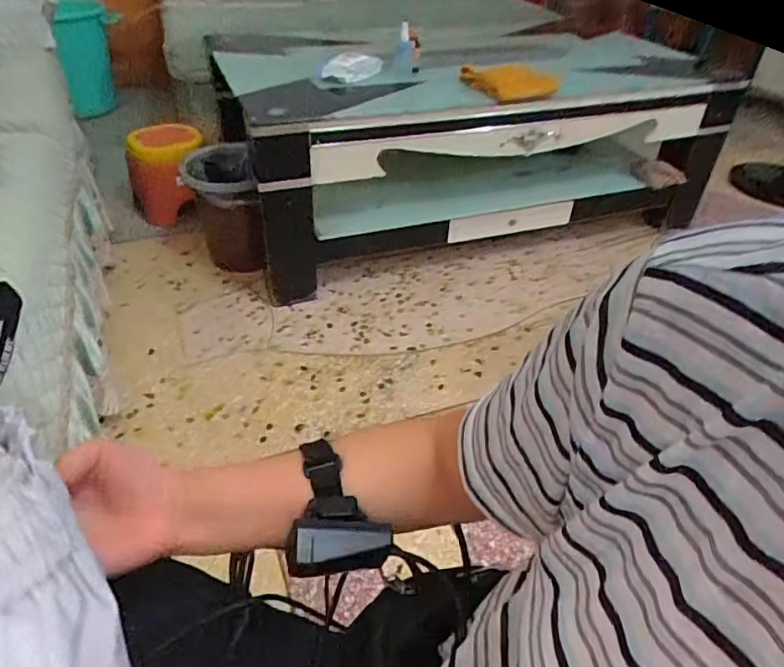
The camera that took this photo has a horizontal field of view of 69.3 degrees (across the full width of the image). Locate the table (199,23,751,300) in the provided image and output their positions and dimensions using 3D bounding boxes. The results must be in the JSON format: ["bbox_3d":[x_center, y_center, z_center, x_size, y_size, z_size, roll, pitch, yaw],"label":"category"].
[{"bbox_3d":[0.247,-0.607,1.671,1.378,0.458,0.585,-13,42,-18],"label":"table"}]

